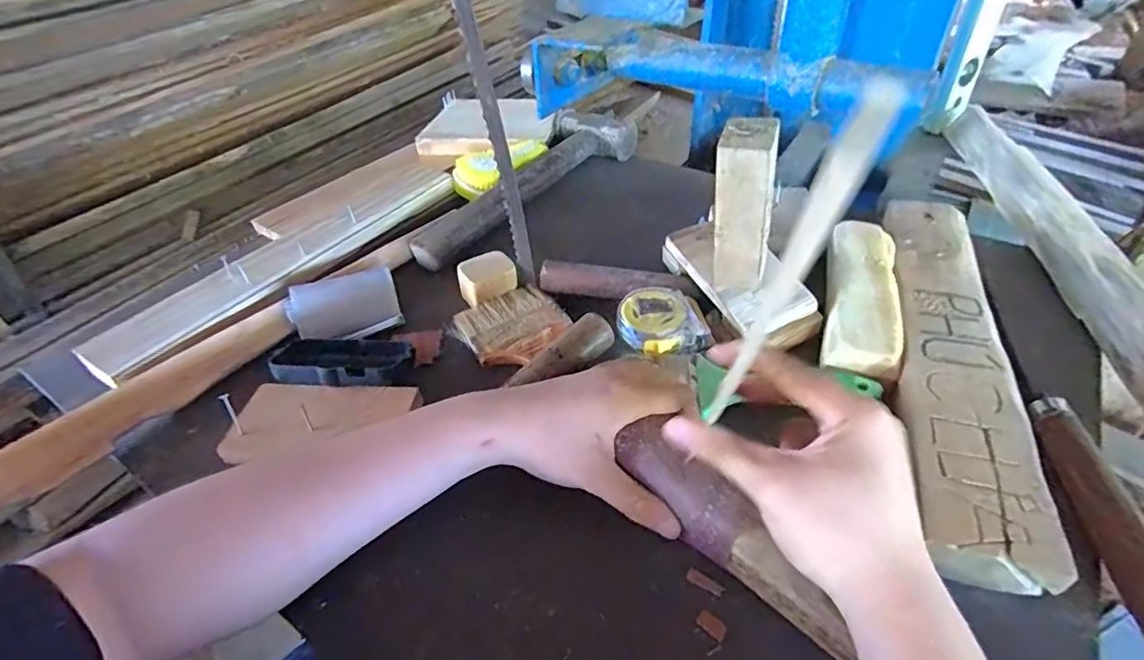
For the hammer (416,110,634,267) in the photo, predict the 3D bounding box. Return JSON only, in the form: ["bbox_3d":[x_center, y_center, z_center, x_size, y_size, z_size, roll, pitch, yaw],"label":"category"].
[{"bbox_3d":[-0.067,-0.182,0.691,0.108,0.043,0.357,29,51,32],"label":"hammer"}]

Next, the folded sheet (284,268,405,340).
[{"bbox_3d":[-0.212,-0.019,0.532,0.093,0.020,0.064,-21,79,-15],"label":"folded sheet"}]

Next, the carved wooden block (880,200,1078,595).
[{"bbox_3d":[0.288,0.003,0.439,0.072,0.032,0.385,10,43,15],"label":"carved wooden block"}]

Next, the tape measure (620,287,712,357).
[{"bbox_3d":[0.079,-0.009,0.489,0.073,0.026,0.068,-4,45,4],"label":"tape measure"}]

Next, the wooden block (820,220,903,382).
[{"bbox_3d":[0.245,-0.032,0.478,0.055,0.023,0.176,11,43,17],"label":"wooden block"}]

